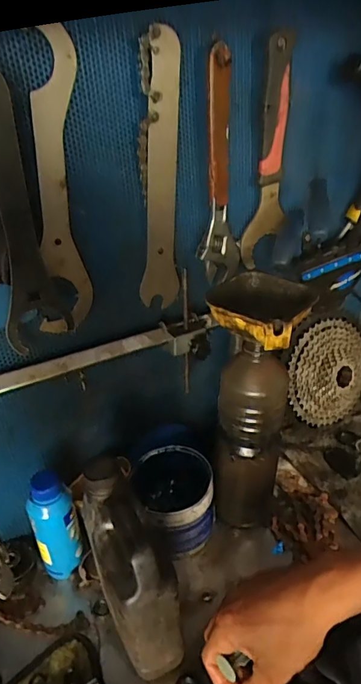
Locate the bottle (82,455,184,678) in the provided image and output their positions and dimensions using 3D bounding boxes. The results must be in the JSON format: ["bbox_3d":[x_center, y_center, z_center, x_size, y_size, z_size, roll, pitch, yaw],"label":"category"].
[{"bbox_3d":[-0.047,0.231,0.446,0.055,0.191,0.110,-21,35,-24],"label":"bottle"}]

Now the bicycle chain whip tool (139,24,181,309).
[{"bbox_3d":[-0.020,-0.161,0.473,0.041,0.264,0.012,-9,31,-20],"label":"bicycle chain whip tool"}]

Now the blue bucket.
[{"bbox_3d":[-0.005,0.197,0.587,0.091,0.082,0.108,-14,33,-16],"label":"blue bucket"}]

